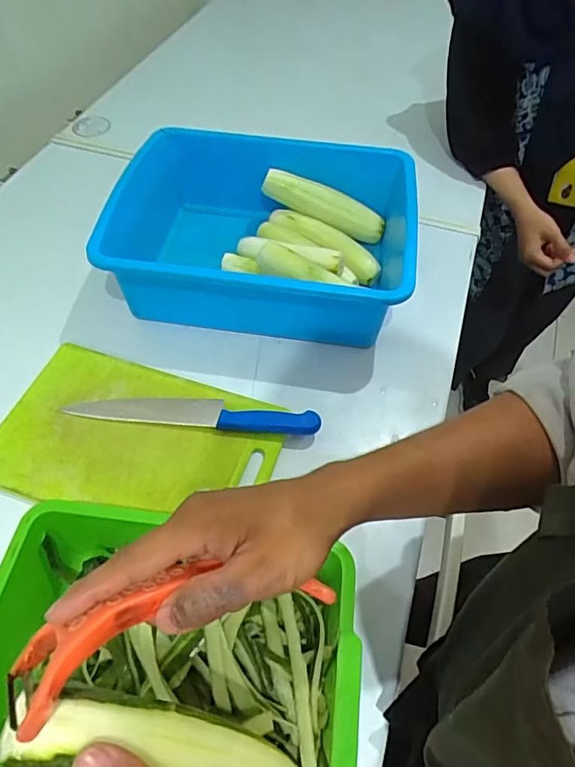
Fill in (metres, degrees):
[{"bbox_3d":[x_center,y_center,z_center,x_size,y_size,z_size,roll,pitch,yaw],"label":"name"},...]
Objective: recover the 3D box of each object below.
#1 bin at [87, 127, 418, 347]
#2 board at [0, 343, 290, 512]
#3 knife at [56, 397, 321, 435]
[{"bbox_3d":[-0.046,-0.217,0.700,0.427,0.130,0.304,8,56,5],"label":"bin"},{"bbox_3d":[-0.185,0.067,0.580,0.329,0.014,0.197,16,57,10],"label":"board"},{"bbox_3d":[-0.116,0.033,0.592,0.304,0.021,0.040,5,56,3],"label":"knife"}]

